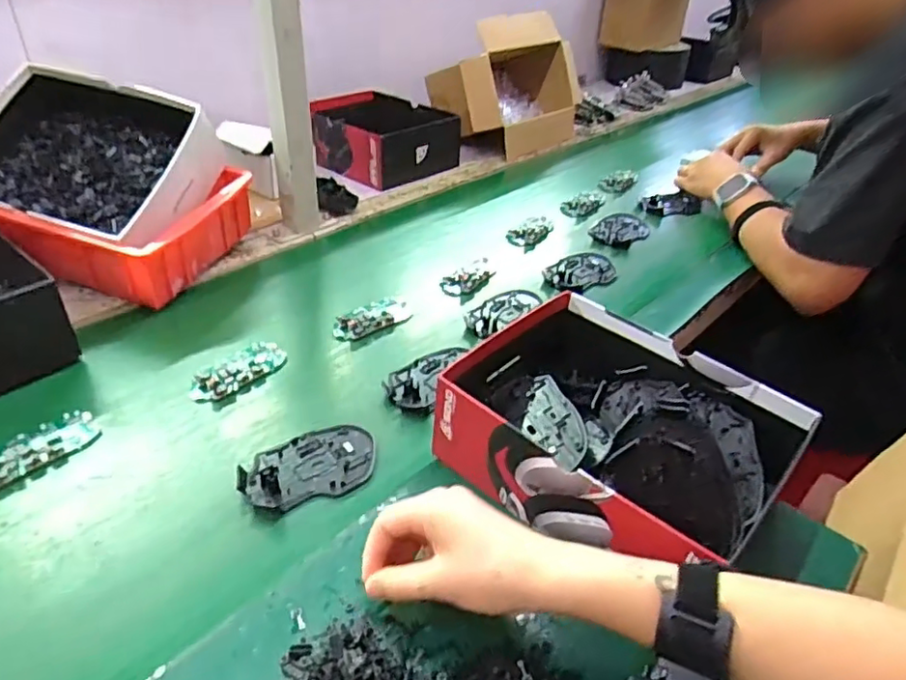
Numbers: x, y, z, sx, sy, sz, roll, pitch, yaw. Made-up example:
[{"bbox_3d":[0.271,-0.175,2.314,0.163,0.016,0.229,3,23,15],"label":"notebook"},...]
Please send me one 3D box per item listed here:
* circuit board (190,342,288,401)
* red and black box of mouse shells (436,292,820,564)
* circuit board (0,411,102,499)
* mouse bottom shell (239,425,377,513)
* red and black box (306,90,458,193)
[{"bbox_3d":[-0.216,0.029,0.615,0.051,0.012,0.098,26,41,27],"label":"circuit board"},{"bbox_3d":[0.129,0.076,0.506,0.234,0.100,0.189,31,46,30],"label":"red and black box of mouse shells"},{"bbox_3d":[-0.350,0.094,0.514,0.046,0.014,0.097,28,42,29],"label":"circuit board"},{"bbox_3d":[-0.122,0.104,0.521,0.112,0.013,0.075,-12,39,-21],"label":"mouse bottom shell"},{"bbox_3d":[-0.116,-0.342,1.055,0.181,0.086,0.193,30,45,29],"label":"red and black box"}]

